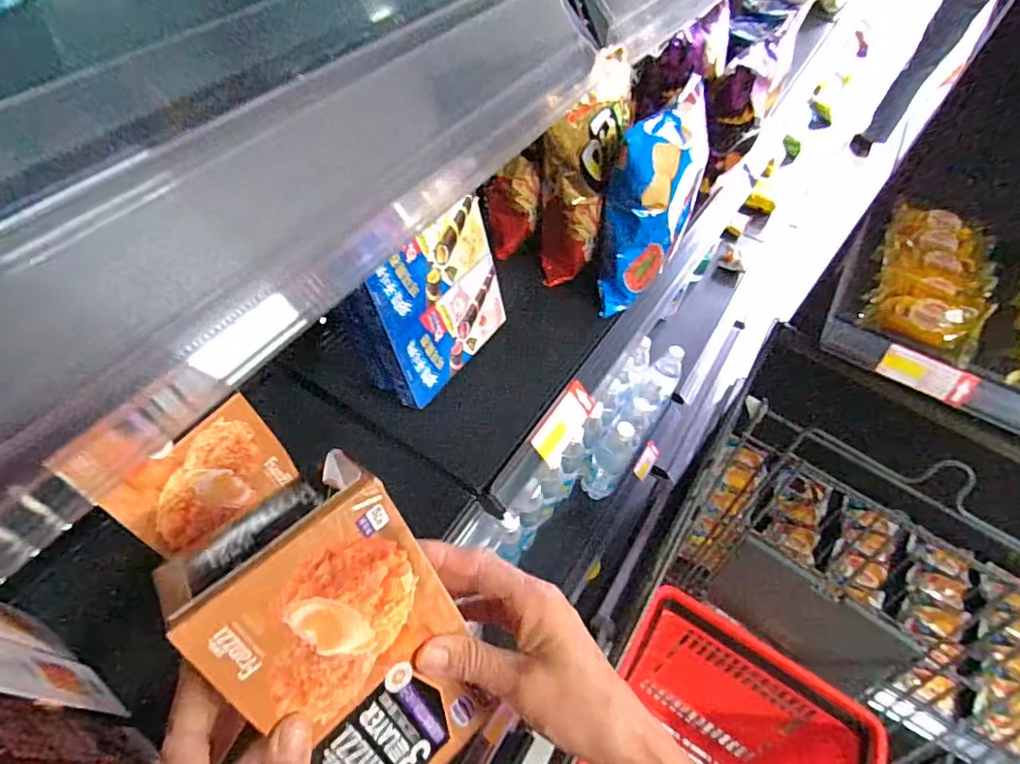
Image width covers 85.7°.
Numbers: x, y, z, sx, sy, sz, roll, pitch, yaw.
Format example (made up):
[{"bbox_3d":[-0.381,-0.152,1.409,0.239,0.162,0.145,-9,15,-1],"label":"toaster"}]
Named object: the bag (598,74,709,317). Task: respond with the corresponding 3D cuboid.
[{"bbox_3d":[0.155,-0.198,0.601,0.075,0.193,0.149,38,59,20],"label":"bag"}]

